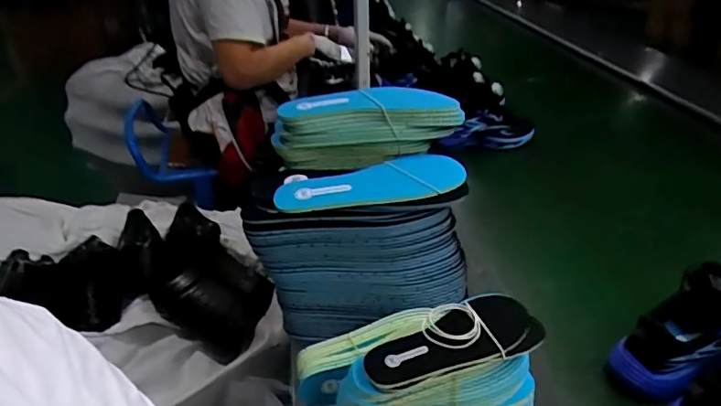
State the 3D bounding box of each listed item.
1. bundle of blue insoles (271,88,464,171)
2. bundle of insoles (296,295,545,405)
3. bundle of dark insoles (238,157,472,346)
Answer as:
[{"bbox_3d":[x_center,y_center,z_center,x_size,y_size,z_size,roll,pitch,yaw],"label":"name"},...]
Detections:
[{"bbox_3d":[0.008,-0.087,0.594,0.216,0.077,0.066,-4,33,0],"label":"bundle of blue insoles"},{"bbox_3d":[0.056,0.162,0.518,0.231,0.102,0.131,-10,34,-10],"label":"bundle of insoles"},{"bbox_3d":[0.001,0.055,0.592,0.243,0.185,0.089,-7,34,-5],"label":"bundle of dark insoles"}]

